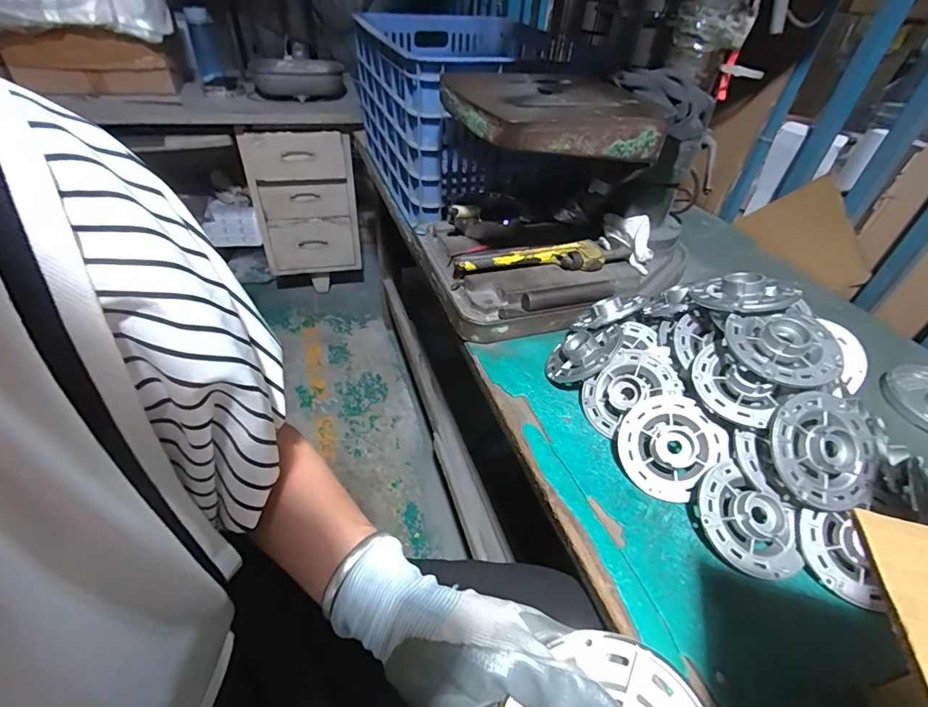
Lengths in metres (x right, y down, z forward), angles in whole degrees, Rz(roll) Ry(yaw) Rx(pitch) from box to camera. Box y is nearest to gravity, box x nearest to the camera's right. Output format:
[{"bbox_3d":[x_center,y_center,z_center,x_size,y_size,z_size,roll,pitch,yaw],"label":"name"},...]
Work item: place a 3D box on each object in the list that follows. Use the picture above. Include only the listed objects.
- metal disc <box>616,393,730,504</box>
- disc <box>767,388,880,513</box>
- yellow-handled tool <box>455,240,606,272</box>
[{"bbox_3d":[0.219,0.099,0.473,0.095,0.023,0.105,38,86,17],"label":"metal disc"},{"bbox_3d":[0.354,0.091,0.426,0.112,0.024,0.115,2,77,-8],"label":"disc"},{"bbox_3d":[0.103,-0.152,0.692,0.229,0.027,0.051,-2,43,-9],"label":"yellow-handled tool"}]

